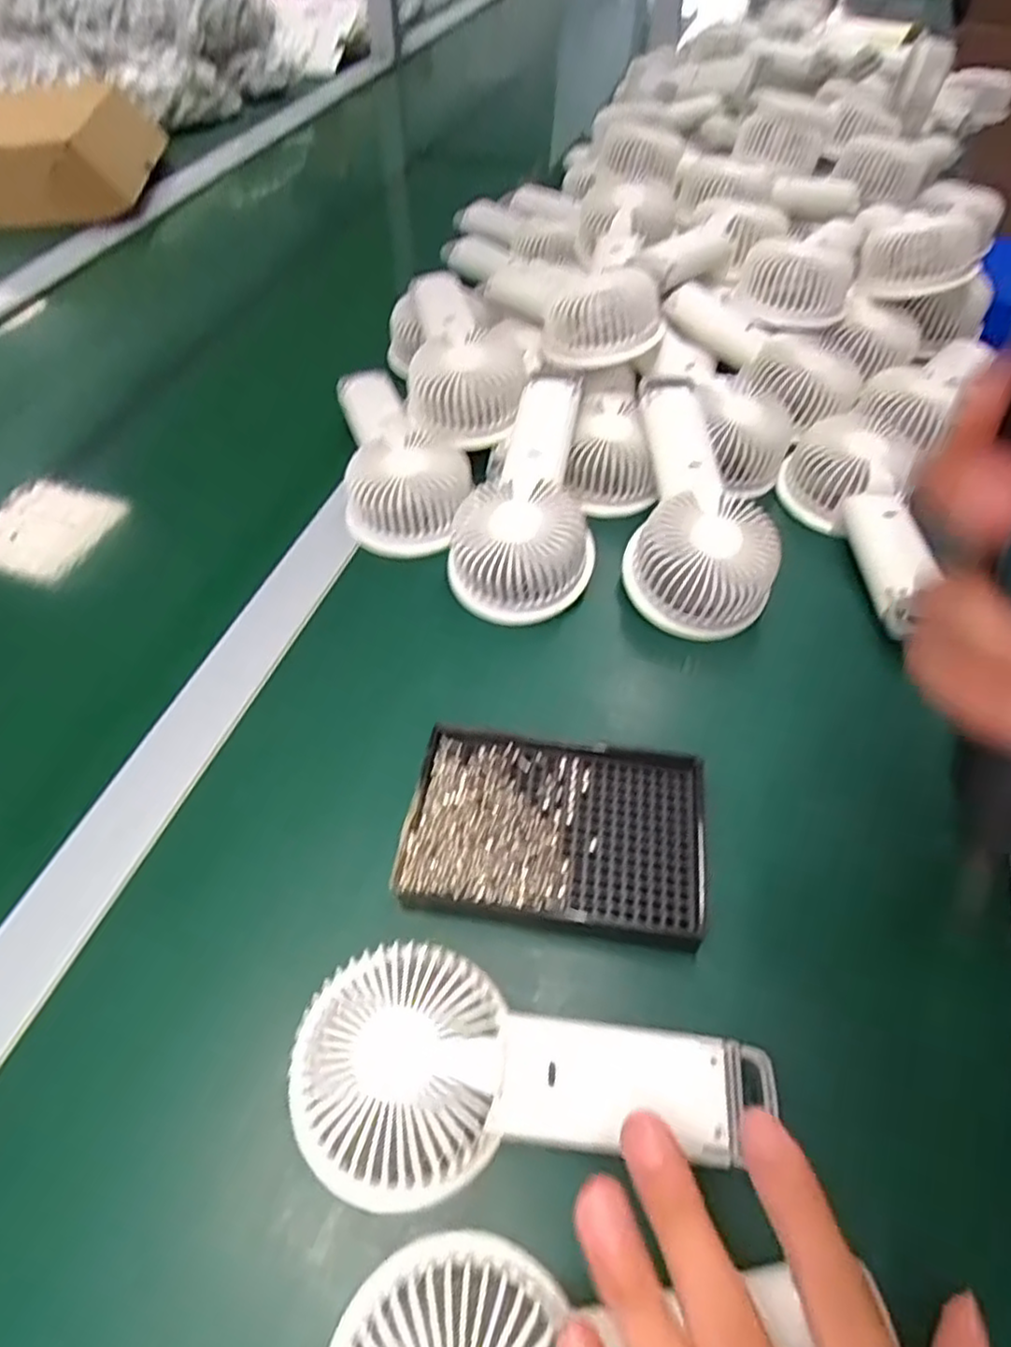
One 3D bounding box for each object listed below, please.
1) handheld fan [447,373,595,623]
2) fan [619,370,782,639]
[{"bbox_3d":[0.020,-0.123,0.442,0.086,0.044,0.184,11,71,8],"label":"handheld fan"},{"bbox_3d":[0.123,-0.112,0.446,0.086,0.059,0.175,5,54,3],"label":"fan"}]

